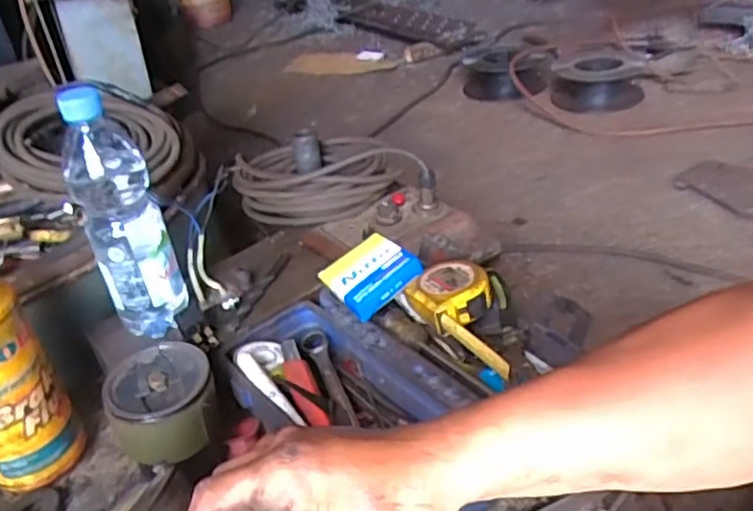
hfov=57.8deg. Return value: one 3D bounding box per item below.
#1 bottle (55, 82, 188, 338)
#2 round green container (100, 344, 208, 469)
[{"bbox_3d":[-0.224,-0.030,0.609,0.066,0.234,0.060,-20,34,-17],"label":"bottle"},{"bbox_3d":[-0.180,0.122,0.576,0.082,0.054,0.086,-7,32,4],"label":"round green container"}]

